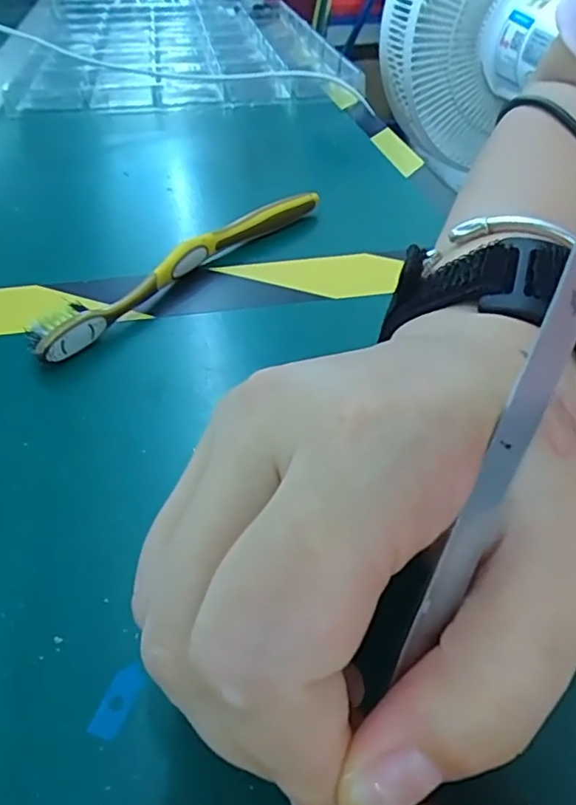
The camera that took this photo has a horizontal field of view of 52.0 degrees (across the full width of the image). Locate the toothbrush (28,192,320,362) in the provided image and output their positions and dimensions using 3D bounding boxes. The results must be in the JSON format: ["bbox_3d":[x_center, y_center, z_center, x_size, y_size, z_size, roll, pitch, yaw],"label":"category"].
[{"bbox_3d":[-0.043,-0.066,0.279,0.012,0.016,0.178,26,48,27],"label":"toothbrush"}]

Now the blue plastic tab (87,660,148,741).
[{"bbox_3d":[-0.039,0.068,0.136,0.007,0.004,0.017,13,43,16],"label":"blue plastic tab"}]

